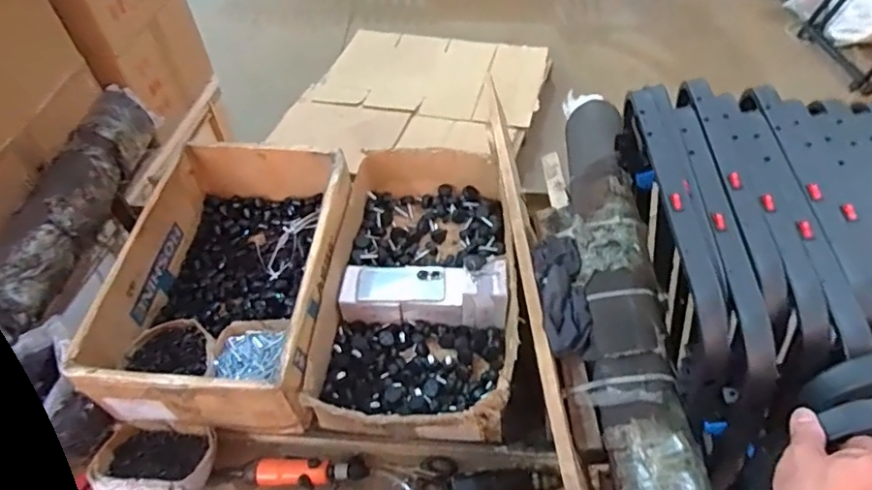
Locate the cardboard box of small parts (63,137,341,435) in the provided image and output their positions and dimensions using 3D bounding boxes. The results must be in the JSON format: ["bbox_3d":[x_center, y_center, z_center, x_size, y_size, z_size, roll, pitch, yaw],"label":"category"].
[{"bbox_3d":[-0.371,0.051,1.045,0.376,0.166,0.545,2,51,4],"label":"cardboard box of small parts"}]

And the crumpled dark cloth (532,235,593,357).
[{"bbox_3d":[0.205,0.071,0.909,0.078,0.032,0.226,-2,51,1],"label":"crumpled dark cloth"}]

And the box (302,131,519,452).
[{"bbox_3d":[-0.024,0.066,1.047,0.342,0.137,0.595,4,51,6],"label":"box"}]

